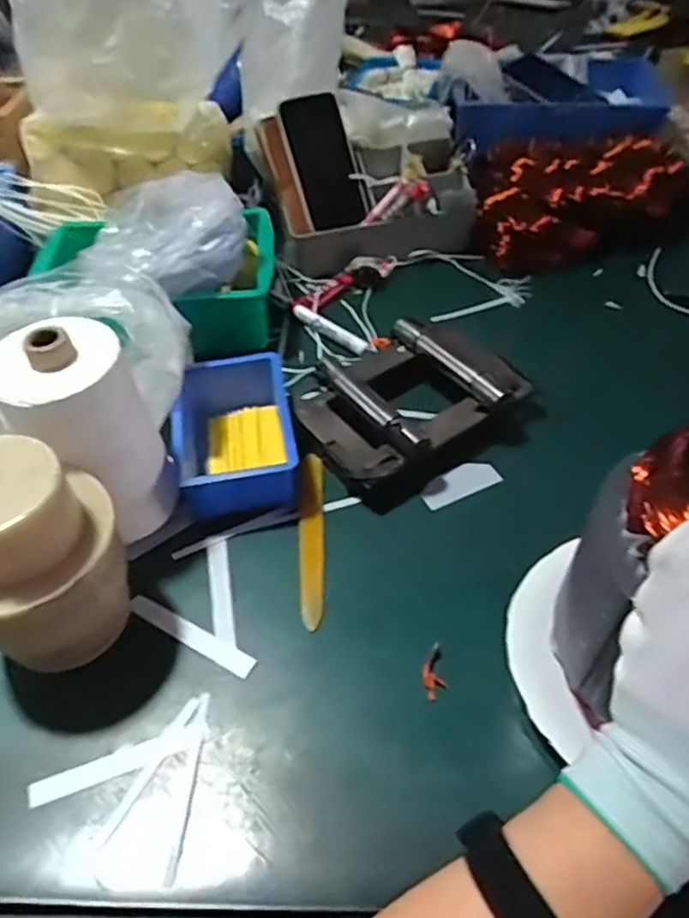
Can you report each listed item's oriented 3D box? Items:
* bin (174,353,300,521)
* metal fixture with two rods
[{"bbox_3d":[-0.096,-0.030,0.576,0.100,0.052,0.162,-9,48,-5],"label":"bin"},{"bbox_3d":[0.059,-0.056,0.599,0.208,0.049,0.163,-35,55,-26],"label":"metal fixture with two rods"}]

